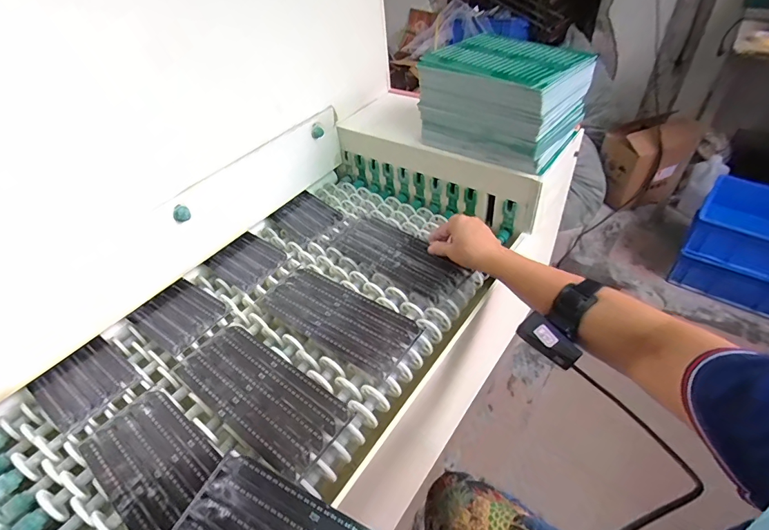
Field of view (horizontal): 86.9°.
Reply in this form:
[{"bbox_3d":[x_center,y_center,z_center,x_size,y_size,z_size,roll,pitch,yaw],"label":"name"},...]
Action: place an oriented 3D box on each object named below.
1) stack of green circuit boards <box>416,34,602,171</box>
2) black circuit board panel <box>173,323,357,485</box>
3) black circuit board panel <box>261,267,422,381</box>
[{"bbox_3d":[0.191,-0.263,0.653,0.180,0.135,0.216,-34,48,-27],"label":"stack of green circuit boards"},{"bbox_3d":[-0.152,0.152,0.493,0.229,0.008,0.096,25,51,31],"label":"black circuit board panel"},{"bbox_3d":[-0.066,0.067,0.570,0.229,0.006,0.097,24,51,30],"label":"black circuit board panel"}]

